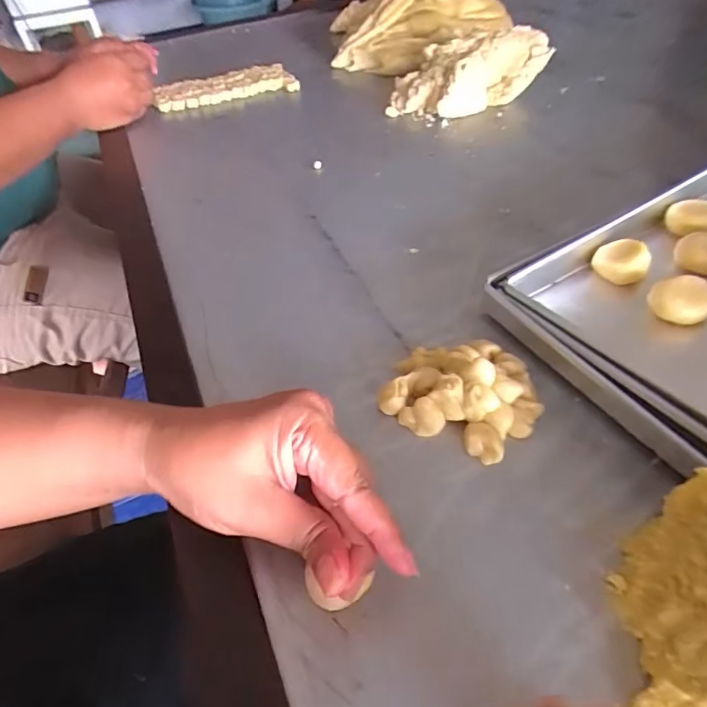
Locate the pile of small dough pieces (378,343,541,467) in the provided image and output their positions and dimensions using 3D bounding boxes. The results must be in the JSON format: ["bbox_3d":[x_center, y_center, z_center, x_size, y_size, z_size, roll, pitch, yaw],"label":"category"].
[{"bbox_3d":[0.075,0.022,0.331,0.095,0.033,0.080,19,51,21],"label":"pile of small dough pieces"}]

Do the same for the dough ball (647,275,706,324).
[{"bbox_3d":[0.231,-0.035,0.347,0.039,0.026,0.037,-3,47,3],"label":"dough ball"}]

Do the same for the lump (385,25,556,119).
[{"bbox_3d":[0.148,-0.365,0.647,0.204,0.076,0.079,-14,46,10],"label":"lump"}]

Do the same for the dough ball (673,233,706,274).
[{"bbox_3d":[0.272,-0.078,0.380,0.039,0.025,0.034,20,52,22],"label":"dough ball"}]

